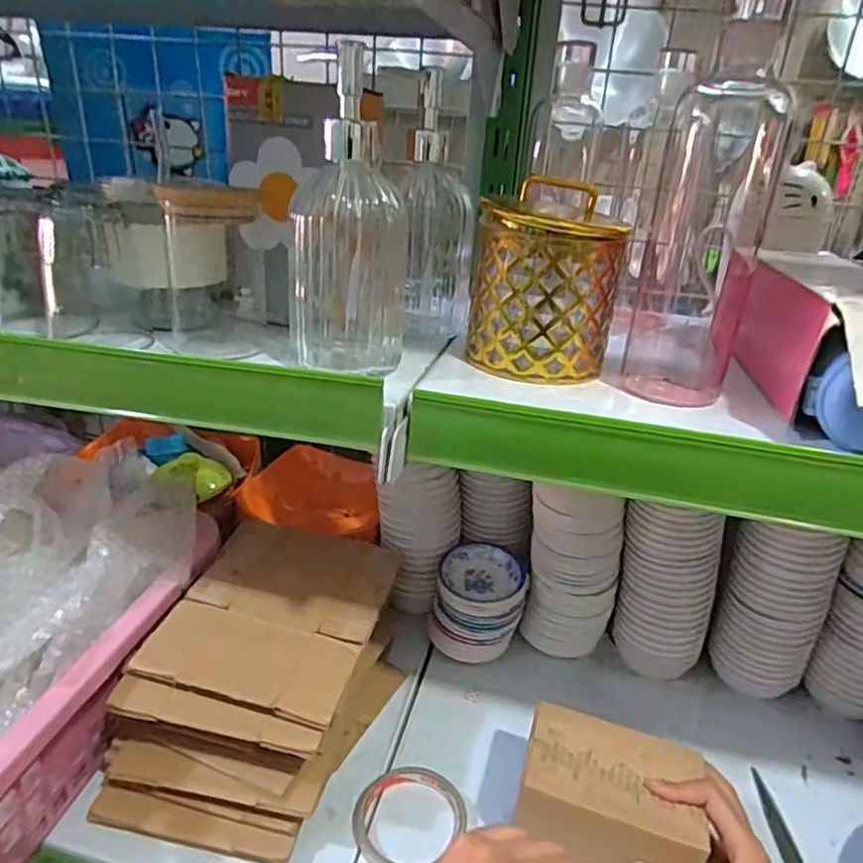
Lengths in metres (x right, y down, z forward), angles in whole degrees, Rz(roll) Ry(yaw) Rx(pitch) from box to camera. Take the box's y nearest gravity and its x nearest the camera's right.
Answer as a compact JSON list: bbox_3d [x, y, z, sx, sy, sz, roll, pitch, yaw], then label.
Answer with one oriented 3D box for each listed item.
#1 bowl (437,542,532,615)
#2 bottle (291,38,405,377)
[{"bbox_3d":[0.053,0.152,0.659,0.090,0.029,0.081,9,26,11],"label":"bowl"},{"bbox_3d":[-0.052,-0.124,0.417,0.074,0.185,0.076,6,26,3],"label":"bottle"}]

